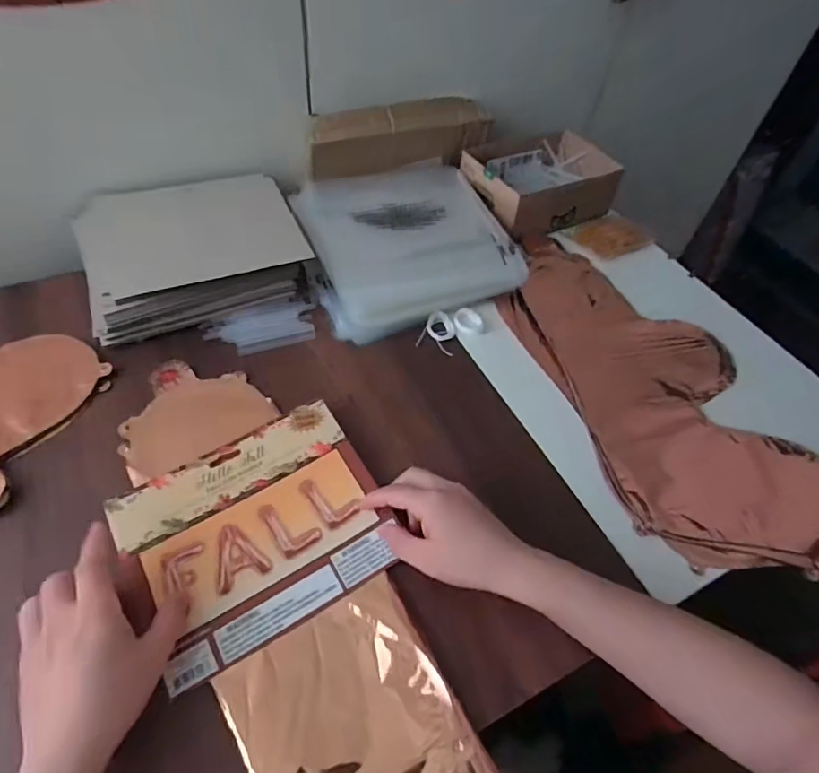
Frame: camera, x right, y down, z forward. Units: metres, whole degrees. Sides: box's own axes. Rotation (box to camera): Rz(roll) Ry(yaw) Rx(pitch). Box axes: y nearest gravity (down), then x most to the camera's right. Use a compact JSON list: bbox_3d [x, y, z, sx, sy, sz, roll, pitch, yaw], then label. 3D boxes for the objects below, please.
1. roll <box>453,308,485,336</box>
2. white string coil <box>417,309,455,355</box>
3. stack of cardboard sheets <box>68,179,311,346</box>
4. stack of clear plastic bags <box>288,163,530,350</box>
[{"bbox_3d":[0.065,-0.071,0.564,0.032,0.012,0.031,3,51,-3],"label":"roll"},{"bbox_3d":[0.032,-0.060,0.554,0.038,0.013,0.049,14,51,6],"label":"white string coil"},{"bbox_3d":[-0.235,-0.148,0.561,0.223,0.063,0.180,-16,54,-18],"label":"stack of cardboard sheets"},{"bbox_3d":[-0.007,-0.171,0.615,0.229,0.055,0.226,-17,55,-18],"label":"stack of clear plastic bags"}]

